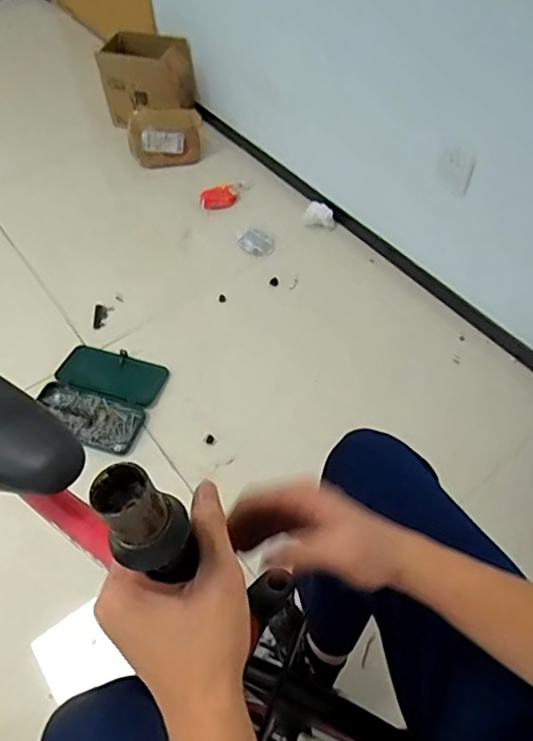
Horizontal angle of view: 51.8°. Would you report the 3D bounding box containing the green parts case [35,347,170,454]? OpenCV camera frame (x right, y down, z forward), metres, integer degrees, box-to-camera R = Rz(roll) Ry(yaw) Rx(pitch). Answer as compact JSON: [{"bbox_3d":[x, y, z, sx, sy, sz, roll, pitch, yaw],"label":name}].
[{"bbox_3d":[-0.380,0.052,1.253,0.242,0.023,0.239,18,56,13],"label":"green parts case"}]

